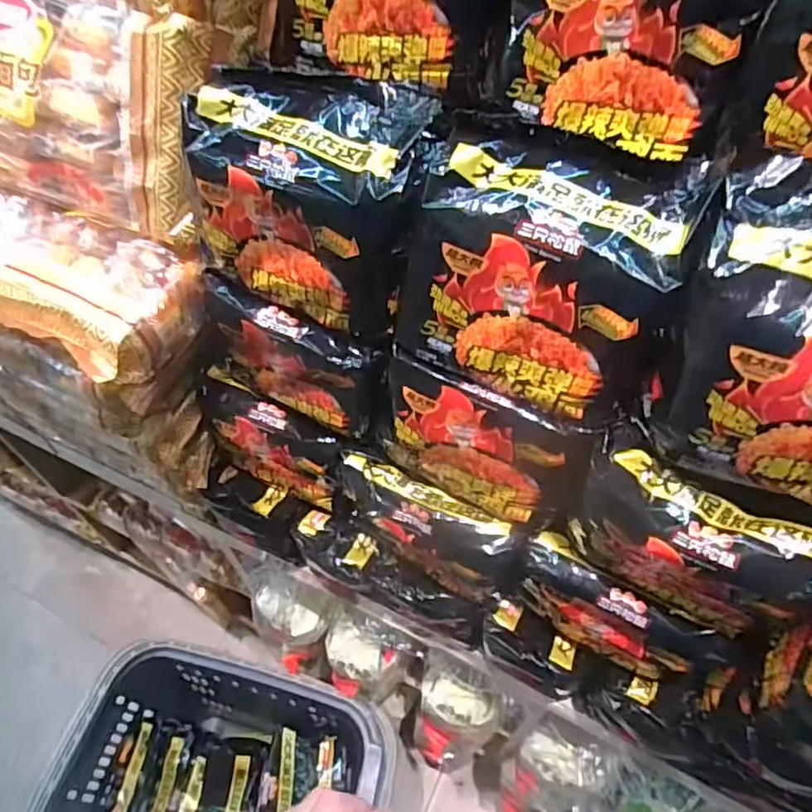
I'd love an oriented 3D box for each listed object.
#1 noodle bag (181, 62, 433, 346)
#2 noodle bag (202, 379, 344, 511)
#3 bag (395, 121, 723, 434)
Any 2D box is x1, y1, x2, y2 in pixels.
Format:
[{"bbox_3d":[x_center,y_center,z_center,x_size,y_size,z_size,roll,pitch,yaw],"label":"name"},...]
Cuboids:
[{"bbox_3d":[-0.082,-0.175,0.520,0.194,0.164,0.111,21,57,16],"label":"noodle bag"},{"bbox_3d":[-0.155,0.049,0.707,0.185,0.134,0.039,23,57,17],"label":"noodle bag"},{"bbox_3d":[0.104,-0.100,0.476,0.196,0.163,0.127,18,56,14],"label":"bag"}]

